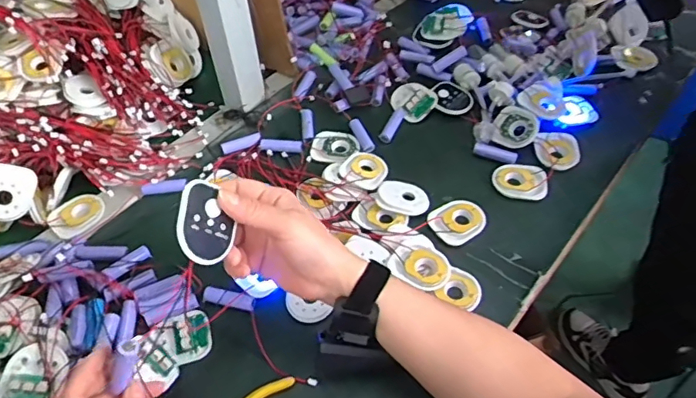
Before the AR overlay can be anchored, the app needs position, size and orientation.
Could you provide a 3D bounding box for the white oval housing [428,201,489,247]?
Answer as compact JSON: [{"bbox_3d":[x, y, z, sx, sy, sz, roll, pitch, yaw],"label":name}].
[{"bbox_3d":[0.118,0.023,0.554,0.056,0.011,0.049,-24,55,-17],"label":"white oval housing"}]

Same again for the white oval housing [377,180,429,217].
[{"bbox_3d":[0.061,-0.004,0.575,0.057,0.008,0.049,11,53,10],"label":"white oval housing"}]

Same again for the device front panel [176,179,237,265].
[{"bbox_3d":[-0.103,0.017,0.374,0.009,0.043,0.058,-13,72,36],"label":"device front panel"}]

